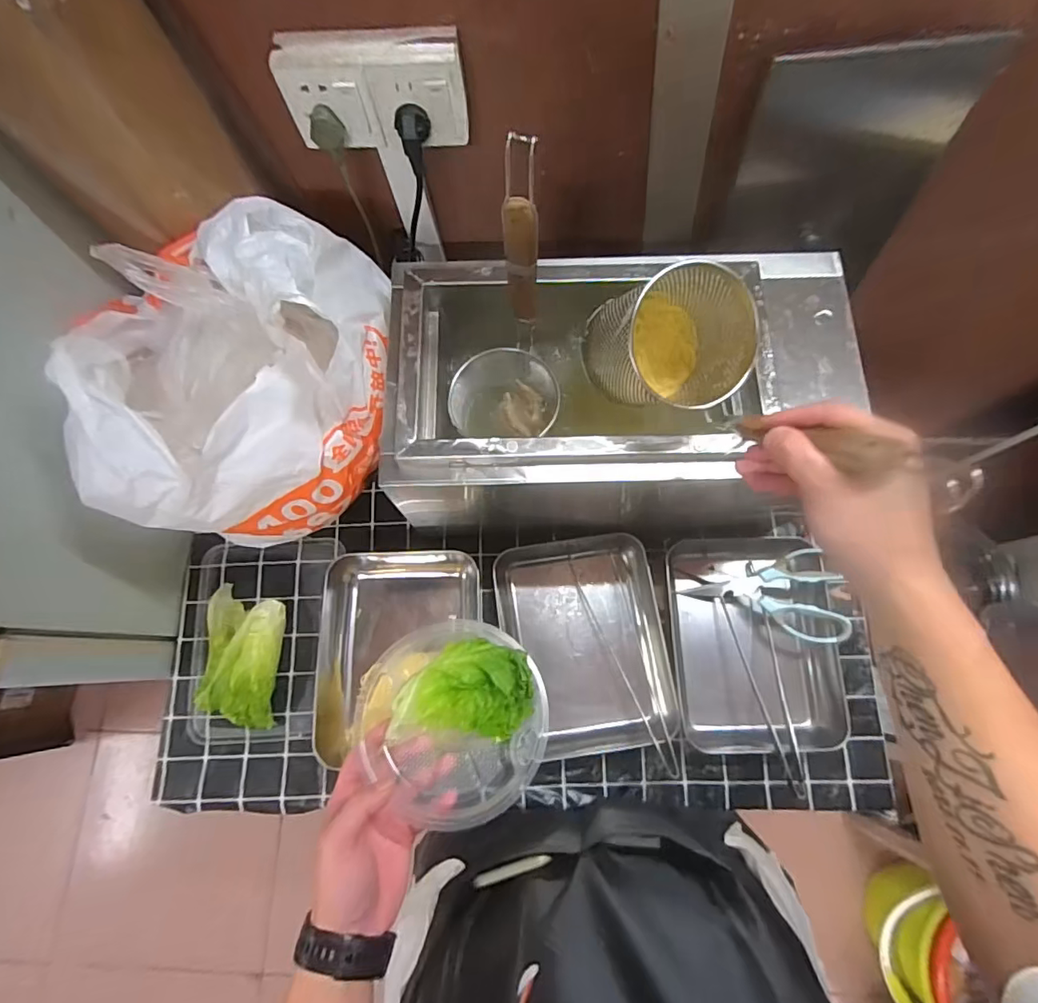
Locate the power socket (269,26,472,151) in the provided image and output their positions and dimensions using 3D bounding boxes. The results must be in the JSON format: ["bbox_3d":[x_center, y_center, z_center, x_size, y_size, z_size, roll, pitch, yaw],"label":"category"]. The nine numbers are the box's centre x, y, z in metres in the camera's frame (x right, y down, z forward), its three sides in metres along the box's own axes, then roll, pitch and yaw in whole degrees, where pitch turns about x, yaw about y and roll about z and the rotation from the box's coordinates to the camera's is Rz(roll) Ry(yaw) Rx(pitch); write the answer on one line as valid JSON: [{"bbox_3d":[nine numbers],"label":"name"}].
[{"bbox_3d":[-0.139,-0.397,0.523,0.169,0.086,0.043,0,75,1],"label":"power socket"}]

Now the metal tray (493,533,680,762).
[{"bbox_3d":[0.083,0.179,0.680,0.188,0.053,0.259,-10,75,-1],"label":"metal tray"}]

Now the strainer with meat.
[{"bbox_3d":[-0.025,-0.157,0.511,0.111,0.273,0.100,-15,75,-2],"label":"strainer with meat"}]

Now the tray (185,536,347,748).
[{"bbox_3d":[-0.339,0.172,0.682,0.185,0.050,0.254,-2,75,1],"label":"tray"}]

